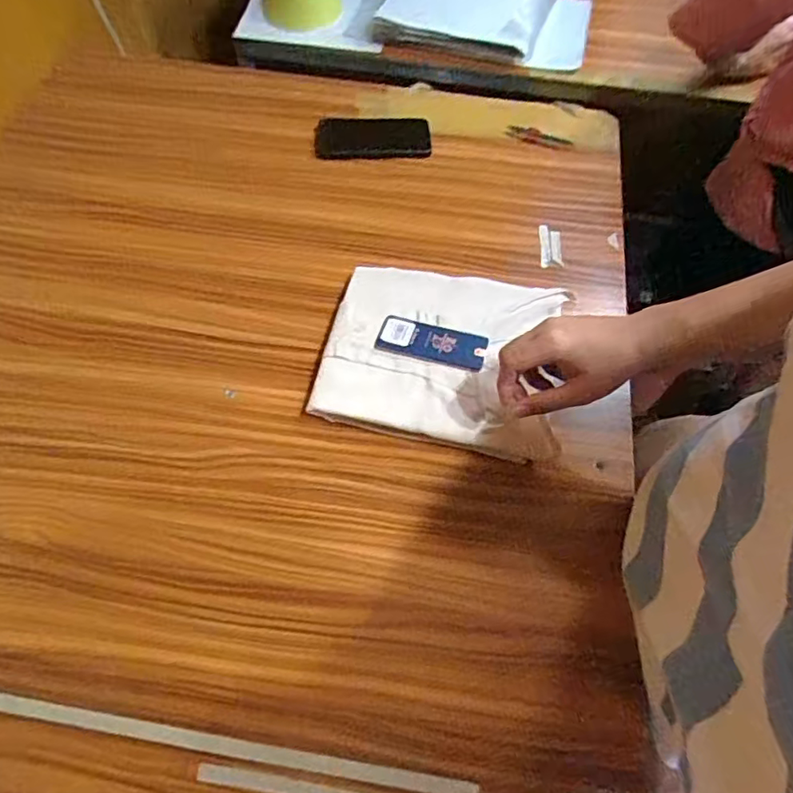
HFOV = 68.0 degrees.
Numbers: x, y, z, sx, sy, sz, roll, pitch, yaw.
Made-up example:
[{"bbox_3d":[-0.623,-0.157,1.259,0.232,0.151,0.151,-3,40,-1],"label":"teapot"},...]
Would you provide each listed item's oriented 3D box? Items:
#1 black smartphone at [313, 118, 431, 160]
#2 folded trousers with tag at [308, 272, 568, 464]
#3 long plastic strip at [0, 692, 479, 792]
[{"bbox_3d":[-0.034,-0.382,0.862,0.168,0.010,0.086,-5,61,-5],"label":"black smartphone"},{"bbox_3d":[0.053,-0.055,0.666,0.254,0.031,0.214,12,61,4],"label":"folded trousers with tag"},{"bbox_3d":[-0.174,0.287,0.495,0.479,0.005,0.016,9,60,2],"label":"long plastic strip"}]

